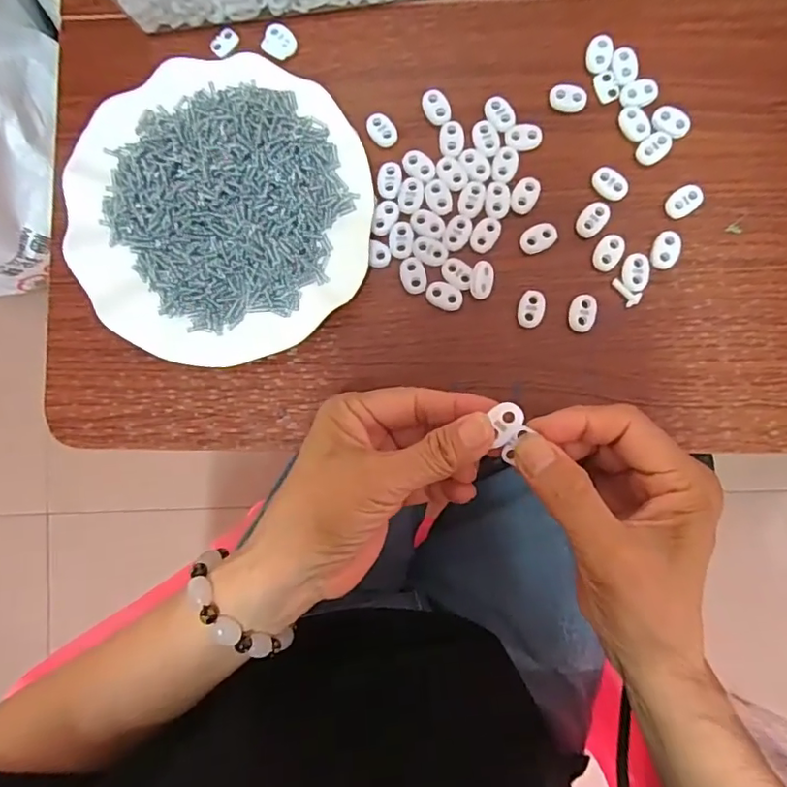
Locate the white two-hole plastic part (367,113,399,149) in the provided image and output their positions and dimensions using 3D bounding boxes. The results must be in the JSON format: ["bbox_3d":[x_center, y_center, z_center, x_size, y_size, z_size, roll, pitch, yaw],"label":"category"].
[{"bbox_3d":[-0.007,-0.167,0.347,0.016,0.004,0.023,-37,86,2],"label":"white two-hole plastic part"}]

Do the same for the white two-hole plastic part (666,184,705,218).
[{"bbox_3d":[0.176,-0.116,0.334,0.021,0.006,0.015,-44,86,2],"label":"white two-hole plastic part"}]

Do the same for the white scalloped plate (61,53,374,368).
[{"bbox_3d":[-0.105,-0.111,0.342,0.177,0.026,0.180,0,88,4],"label":"white scalloped plate"}]

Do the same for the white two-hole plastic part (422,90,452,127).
[{"bbox_3d":[0.027,-0.180,0.345,0.015,0.004,0.023,-21,87,3],"label":"white two-hole plastic part"}]

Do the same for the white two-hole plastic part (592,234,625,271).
[{"bbox_3d":[0.131,-0.086,0.334,0.015,0.004,0.023,35,91,4],"label":"white two-hole plastic part"}]

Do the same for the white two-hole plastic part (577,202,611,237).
[{"bbox_3d":[0.122,-0.106,0.336,0.015,0.004,0.023,33,91,4],"label":"white two-hole plastic part"}]

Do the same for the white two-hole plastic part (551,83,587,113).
[{"bbox_3d":[0.109,-0.185,0.344,0.022,0.006,0.015,12,89,4],"label":"white two-hole plastic part"}]

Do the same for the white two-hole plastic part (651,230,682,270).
[{"bbox_3d":[0.165,-0.087,0.332,0.015,0.005,0.022,10,89,4],"label":"white two-hole plastic part"}]

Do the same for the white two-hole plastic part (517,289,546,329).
[{"bbox_3d":[0.084,-0.052,0.336,0.016,0.004,0.024,9,89,4],"label":"white two-hole plastic part"}]

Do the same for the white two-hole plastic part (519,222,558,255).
[{"bbox_3d":[0.089,-0.096,0.338,0.023,0.004,0.016,-32,87,3],"label":"white two-hole plastic part"}]

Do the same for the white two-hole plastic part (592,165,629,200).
[{"bbox_3d":[0.133,-0.129,0.338,0.017,0.005,0.023,-44,86,2],"label":"white two-hole plastic part"}]

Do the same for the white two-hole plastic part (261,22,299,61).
[{"bbox_3d":[-0.074,-0.229,0.360,0.024,0.005,0.022,0,88,4],"label":"white two-hole plastic part"}]

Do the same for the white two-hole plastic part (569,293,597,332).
[{"bbox_3d":[0.115,-0.049,0.334,0.015,0.004,0.023,12,89,4],"label":"white two-hole plastic part"}]

